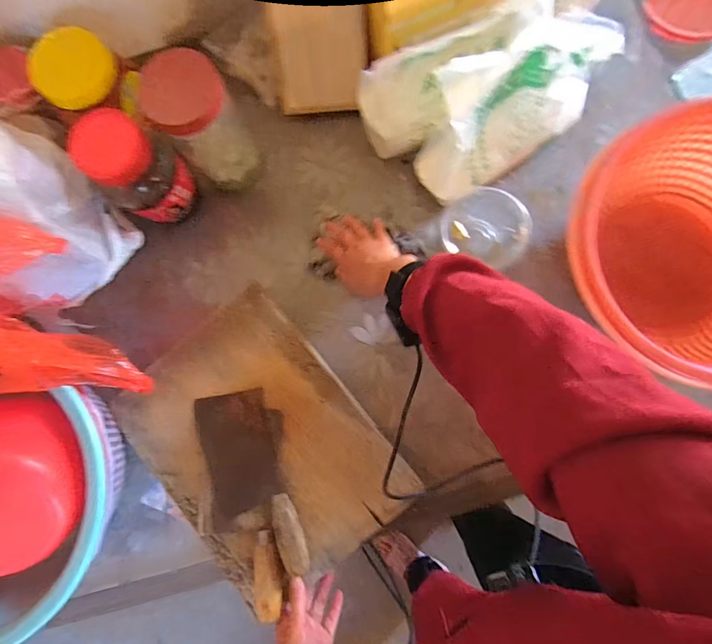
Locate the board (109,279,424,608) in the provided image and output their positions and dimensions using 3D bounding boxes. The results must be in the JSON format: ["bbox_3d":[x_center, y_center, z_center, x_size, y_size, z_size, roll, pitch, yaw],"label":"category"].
[{"bbox_3d":[-0.128,0.170,0.511,0.274,0.038,0.365,-39,83,-2],"label":"board"}]

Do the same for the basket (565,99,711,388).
[{"bbox_3d":[0.409,-0.091,0.455,0.314,0.135,0.303,0,84,3],"label":"basket"}]

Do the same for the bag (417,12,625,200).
[{"bbox_3d":[0.210,-0.280,0.477,0.270,0.170,0.097,-31,83,-1],"label":"bag"}]

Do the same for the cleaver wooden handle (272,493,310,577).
[{"bbox_3d":[-0.085,0.269,0.465,0.032,0.022,0.093,-22,83,0],"label":"cleaver wooden handle"}]

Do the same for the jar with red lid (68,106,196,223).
[{"bbox_3d":[-0.294,-0.200,0.505,0.102,0.150,0.098,0,84,3],"label":"jar with red lid"}]

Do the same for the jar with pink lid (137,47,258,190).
[{"bbox_3d":[-0.202,-0.267,0.504,0.096,0.173,0.097,0,84,3],"label":"jar with pink lid"}]

